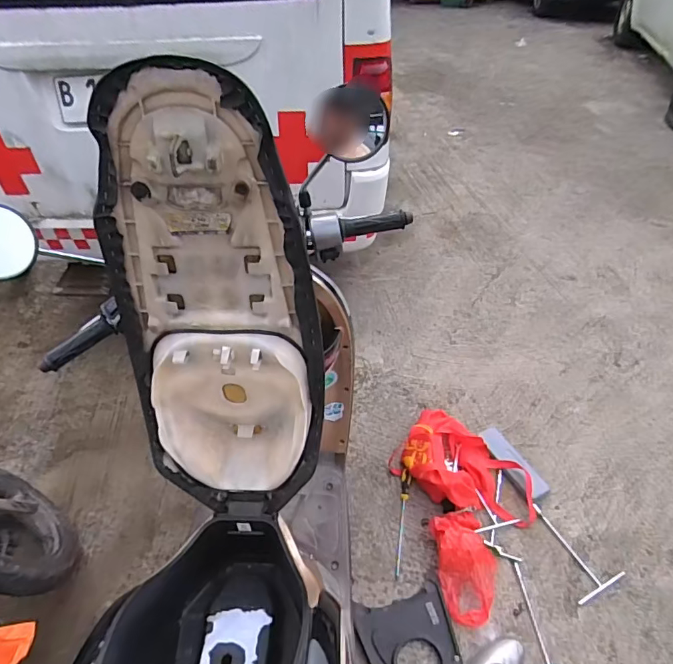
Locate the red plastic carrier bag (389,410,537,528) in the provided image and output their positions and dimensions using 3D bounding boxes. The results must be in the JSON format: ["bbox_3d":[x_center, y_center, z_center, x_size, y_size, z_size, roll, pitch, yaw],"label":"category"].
[{"bbox_3d":[0.412,0.441,1.533,0.282,0.133,0.478,-34,51,-28],"label":"red plastic carrier bag"}]

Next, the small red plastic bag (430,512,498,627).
[{"bbox_3d":[0.369,0.653,1.326,0.162,0.095,0.283,-4,44,-1],"label":"small red plastic bag"}]

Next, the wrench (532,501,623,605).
[{"bbox_3d":[0.693,0.630,1.400,0.148,0.016,0.273,-18,46,-14],"label":"wrench"}]

